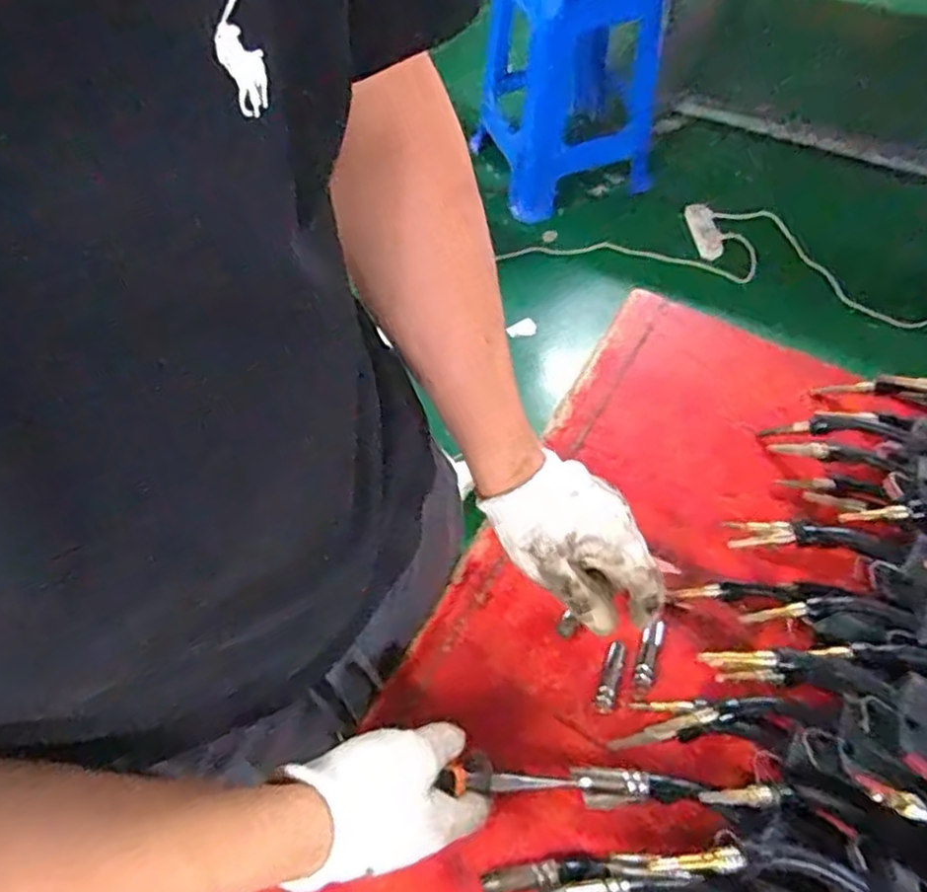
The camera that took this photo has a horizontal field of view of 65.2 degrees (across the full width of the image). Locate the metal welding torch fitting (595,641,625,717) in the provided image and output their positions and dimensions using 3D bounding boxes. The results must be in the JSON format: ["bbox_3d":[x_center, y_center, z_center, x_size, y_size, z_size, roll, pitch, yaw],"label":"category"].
[{"bbox_3d":[0.114,0.178,0.557,0.015,0.009,0.053,17,58,13],"label":"metal welding torch fitting"}]

